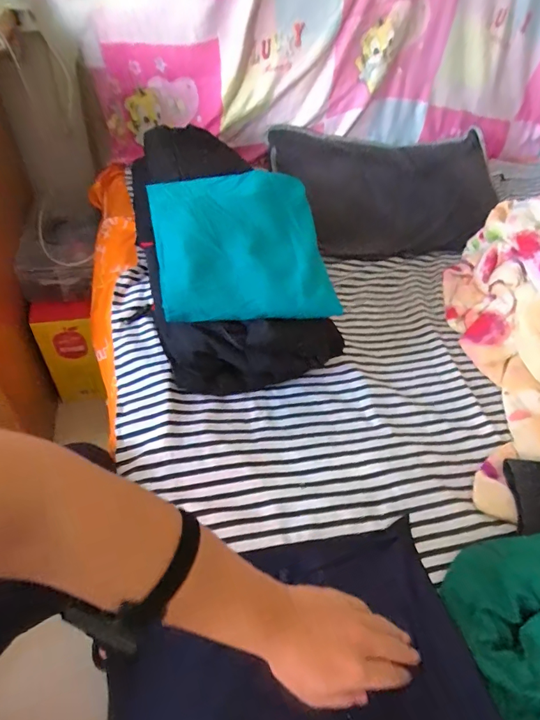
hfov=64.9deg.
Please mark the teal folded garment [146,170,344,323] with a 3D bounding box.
[{"bbox_3d":[-0.043,-0.182,0.663,0.261,0.022,0.264,-7,67,-20],"label":"teal folded garment"}]

